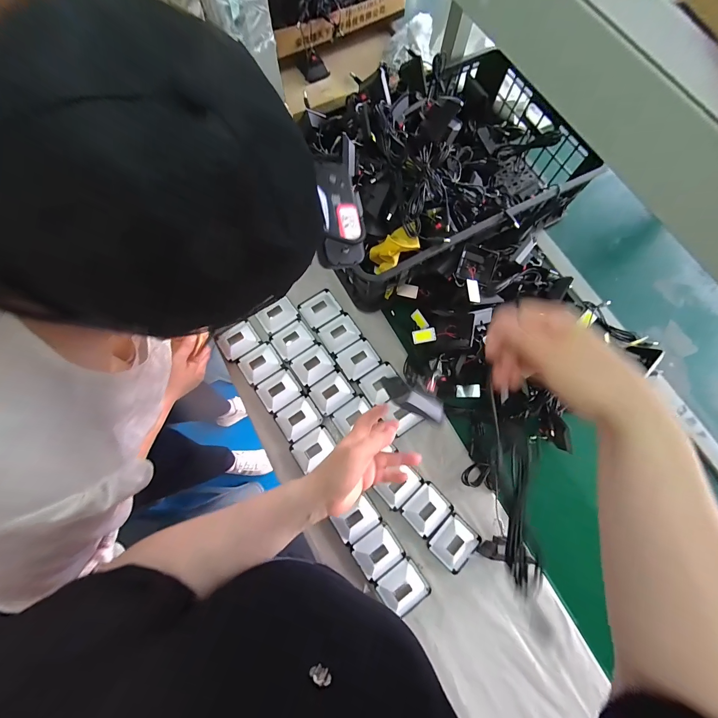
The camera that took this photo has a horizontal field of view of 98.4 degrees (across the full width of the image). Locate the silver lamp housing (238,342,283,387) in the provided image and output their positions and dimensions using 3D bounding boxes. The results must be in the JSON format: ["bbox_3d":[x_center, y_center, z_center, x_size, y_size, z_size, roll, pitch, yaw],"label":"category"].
[{"bbox_3d":[-0.201,0.007,0.625,0.075,0.014,0.062,-37,78,-11],"label":"silver lamp housing"}]

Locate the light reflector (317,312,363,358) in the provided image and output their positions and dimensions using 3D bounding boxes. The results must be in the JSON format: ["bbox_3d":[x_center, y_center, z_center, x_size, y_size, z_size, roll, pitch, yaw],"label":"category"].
[{"bbox_3d":[-0.041,-0.054,0.650,0.079,0.012,0.070,-34,78,-11],"label":"light reflector"}]

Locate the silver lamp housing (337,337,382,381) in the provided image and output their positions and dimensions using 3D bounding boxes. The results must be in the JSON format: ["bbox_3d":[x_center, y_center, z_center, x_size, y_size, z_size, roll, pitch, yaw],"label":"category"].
[{"bbox_3d":[-0.001,0.000,0.635,0.079,0.013,0.066,-34,78,-11],"label":"silver lamp housing"}]

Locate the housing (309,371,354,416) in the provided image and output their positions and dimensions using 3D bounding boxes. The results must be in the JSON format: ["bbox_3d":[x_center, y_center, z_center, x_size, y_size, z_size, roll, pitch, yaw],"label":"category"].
[{"bbox_3d":[-0.054,0.068,0.606,0.077,0.014,0.061,-35,78,-11],"label":"housing"}]

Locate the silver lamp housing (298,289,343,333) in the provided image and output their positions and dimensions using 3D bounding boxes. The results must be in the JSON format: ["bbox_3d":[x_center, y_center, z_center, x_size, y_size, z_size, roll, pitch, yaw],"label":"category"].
[{"bbox_3d":[-0.081,-0.107,0.655,0.076,0.018,0.070,-34,78,-11],"label":"silver lamp housing"}]

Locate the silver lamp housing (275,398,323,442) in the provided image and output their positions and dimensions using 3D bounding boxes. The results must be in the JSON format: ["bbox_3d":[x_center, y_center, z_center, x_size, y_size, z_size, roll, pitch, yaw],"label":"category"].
[{"bbox_3d":[-0.117,0.116,0.601,0.078,0.014,0.066,-31,77,-10],"label":"silver lamp housing"}]

